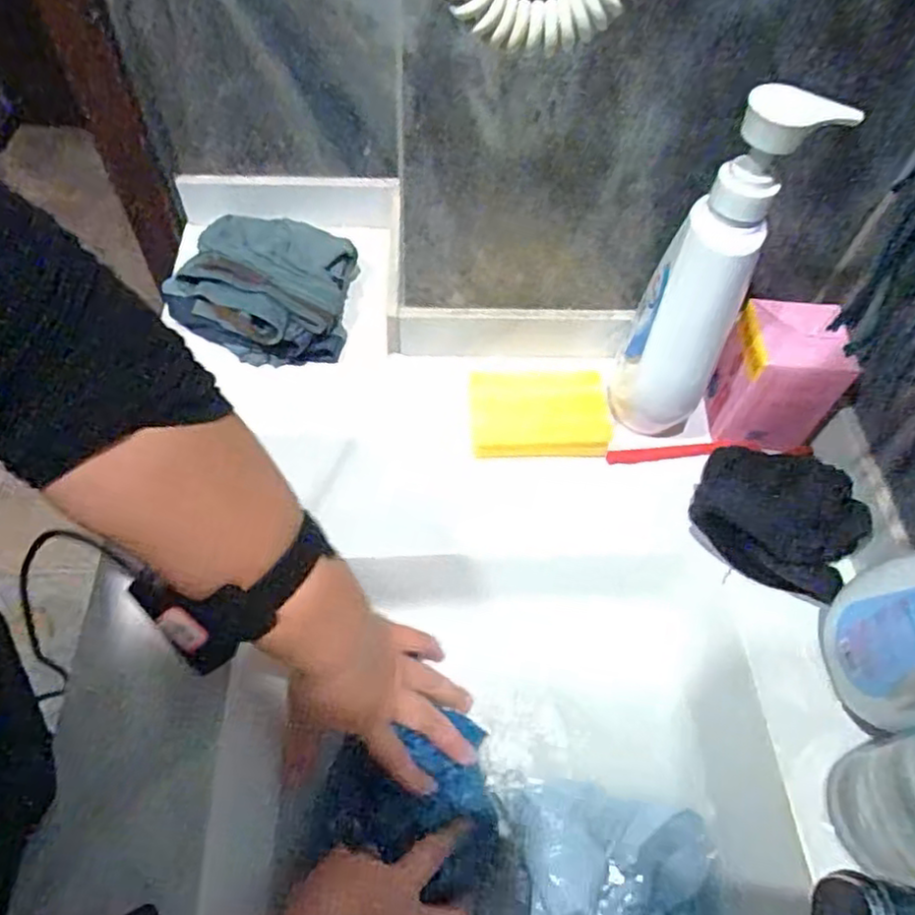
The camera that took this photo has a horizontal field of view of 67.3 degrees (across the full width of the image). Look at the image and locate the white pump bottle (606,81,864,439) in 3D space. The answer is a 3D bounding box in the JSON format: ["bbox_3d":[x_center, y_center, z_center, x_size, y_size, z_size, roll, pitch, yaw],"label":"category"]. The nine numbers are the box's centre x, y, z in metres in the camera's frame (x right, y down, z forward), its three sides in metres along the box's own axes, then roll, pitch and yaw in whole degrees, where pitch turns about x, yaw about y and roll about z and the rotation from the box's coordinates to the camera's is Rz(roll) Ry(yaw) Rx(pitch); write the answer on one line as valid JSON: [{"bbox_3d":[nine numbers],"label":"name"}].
[{"bbox_3d":[0.163,-0.115,0.463,0.070,0.249,0.064,16,58,7],"label":"white pump bottle"}]

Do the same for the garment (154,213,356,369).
[{"bbox_3d":[-0.163,-0.147,0.582,0.139,0.056,0.129,4,57,-1],"label":"garment"}]

